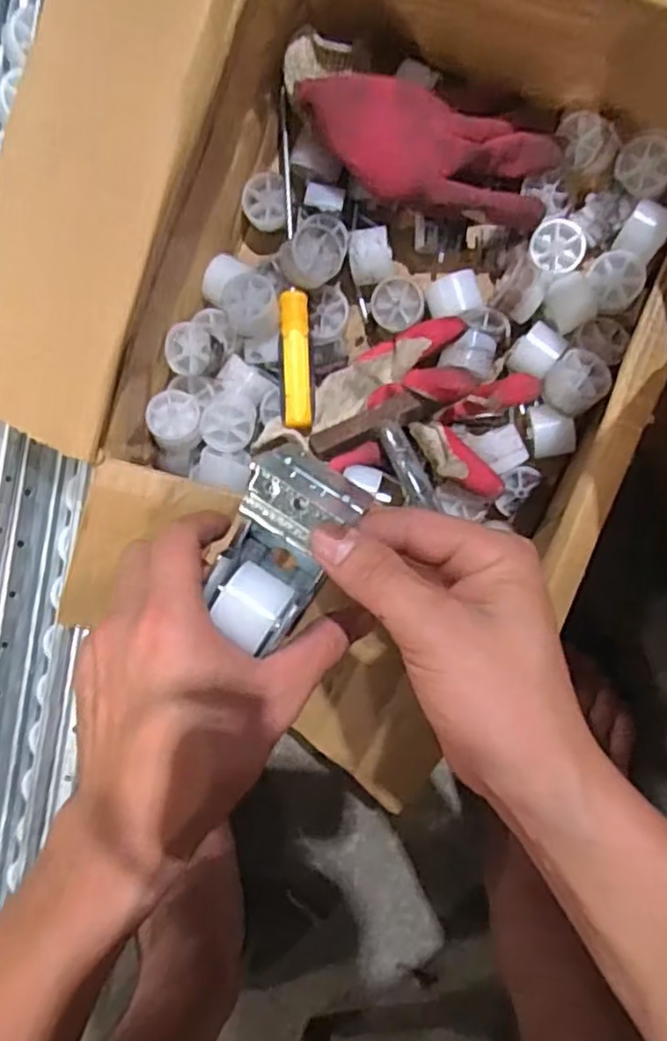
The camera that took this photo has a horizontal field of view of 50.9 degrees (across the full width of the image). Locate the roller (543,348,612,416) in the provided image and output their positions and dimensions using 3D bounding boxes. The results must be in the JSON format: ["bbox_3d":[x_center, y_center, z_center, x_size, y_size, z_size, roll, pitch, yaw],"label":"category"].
[{"bbox_3d":[0.151,-0.086,0.437,0.034,0.028,0.040,38,96,3],"label":"roller"}]

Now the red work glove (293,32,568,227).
[{"bbox_3d":[0.046,-0.232,0.430,0.178,0.037,0.074,23,95,5],"label":"red work glove"}]

